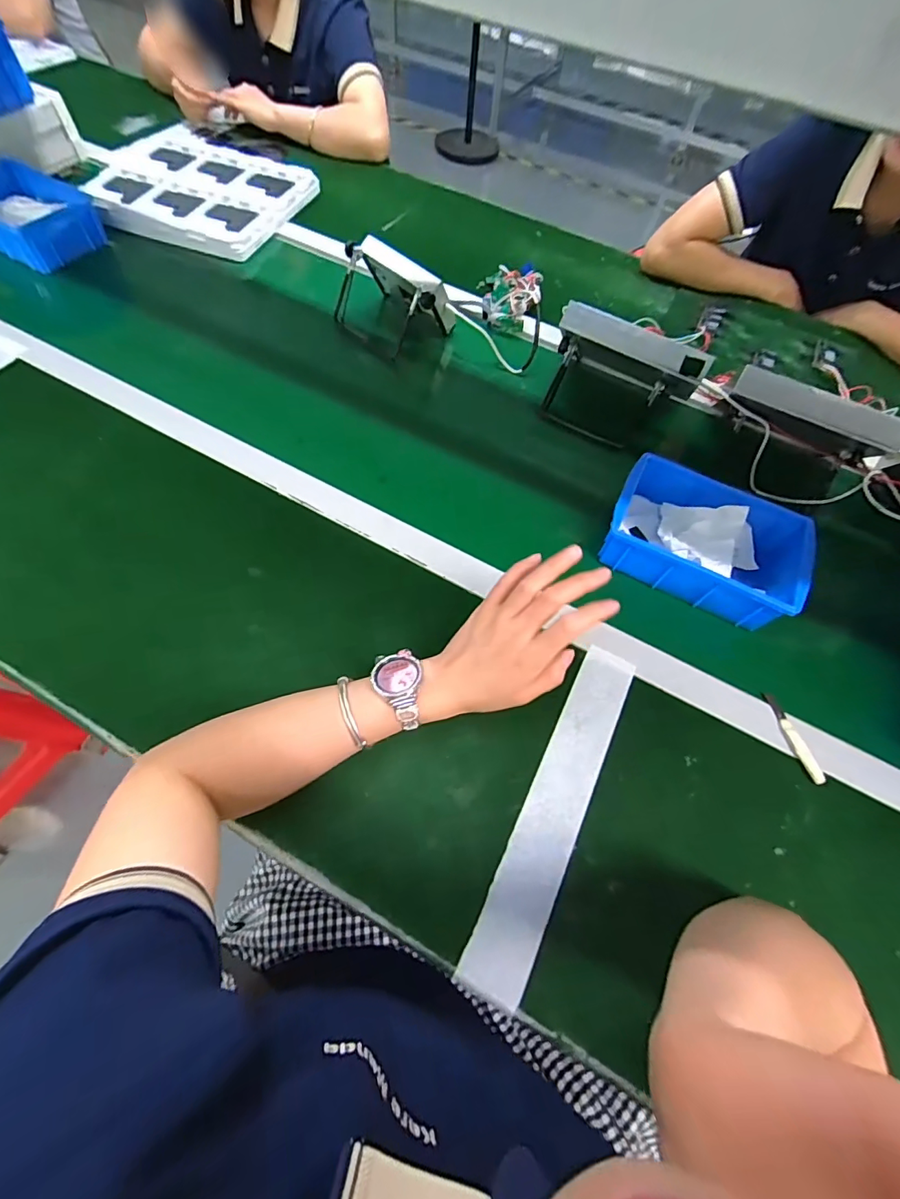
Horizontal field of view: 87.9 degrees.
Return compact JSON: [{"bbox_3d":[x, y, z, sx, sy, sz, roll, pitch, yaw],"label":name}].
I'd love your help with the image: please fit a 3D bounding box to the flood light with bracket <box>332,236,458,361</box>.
[{"bbox_3d":[-0.085,-0.436,0.670,0.157,0.086,0.117,41,67,16],"label":"flood light with bracket"}]

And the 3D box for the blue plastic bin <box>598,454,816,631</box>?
[{"bbox_3d":[0.282,-0.073,0.517,0.197,0.053,0.147,27,64,9],"label":"blue plastic bin"}]

